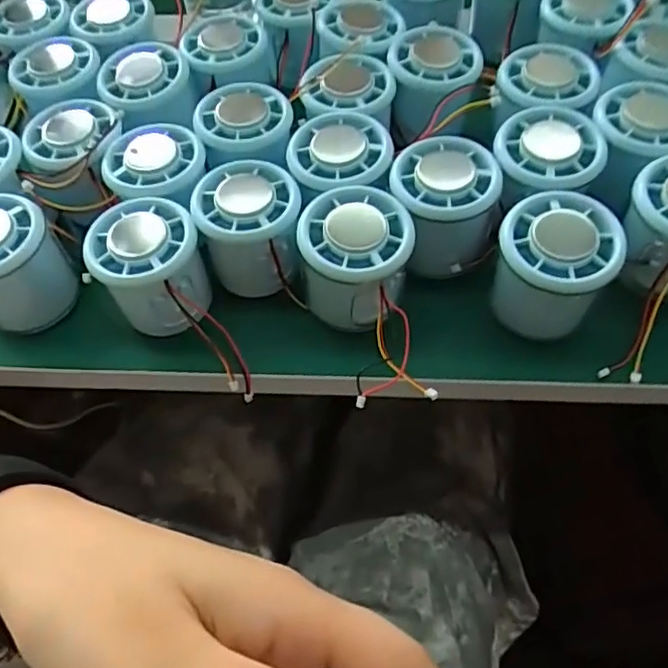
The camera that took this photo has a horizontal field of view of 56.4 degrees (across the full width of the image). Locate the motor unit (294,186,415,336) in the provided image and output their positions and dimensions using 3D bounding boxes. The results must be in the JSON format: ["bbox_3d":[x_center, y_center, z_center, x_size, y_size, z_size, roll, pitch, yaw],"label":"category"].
[{"bbox_3d":[0.012,-0.036,0.323,0.053,0.057,0.052,-2,57,3],"label":"motor unit"}]

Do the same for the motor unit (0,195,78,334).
[{"bbox_3d":[-0.172,-0.034,0.337,0.057,0.066,0.055,31,64,21],"label":"motor unit"}]

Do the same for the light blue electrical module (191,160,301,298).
[{"bbox_3d":[-0.044,-0.055,0.340,0.053,0.060,0.044,-11,57,-3],"label":"light blue electrical module"}]

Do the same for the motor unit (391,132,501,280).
[{"bbox_3d":[0.058,-0.069,0.337,0.057,0.047,0.056,-9,57,-2],"label":"motor unit"}]

